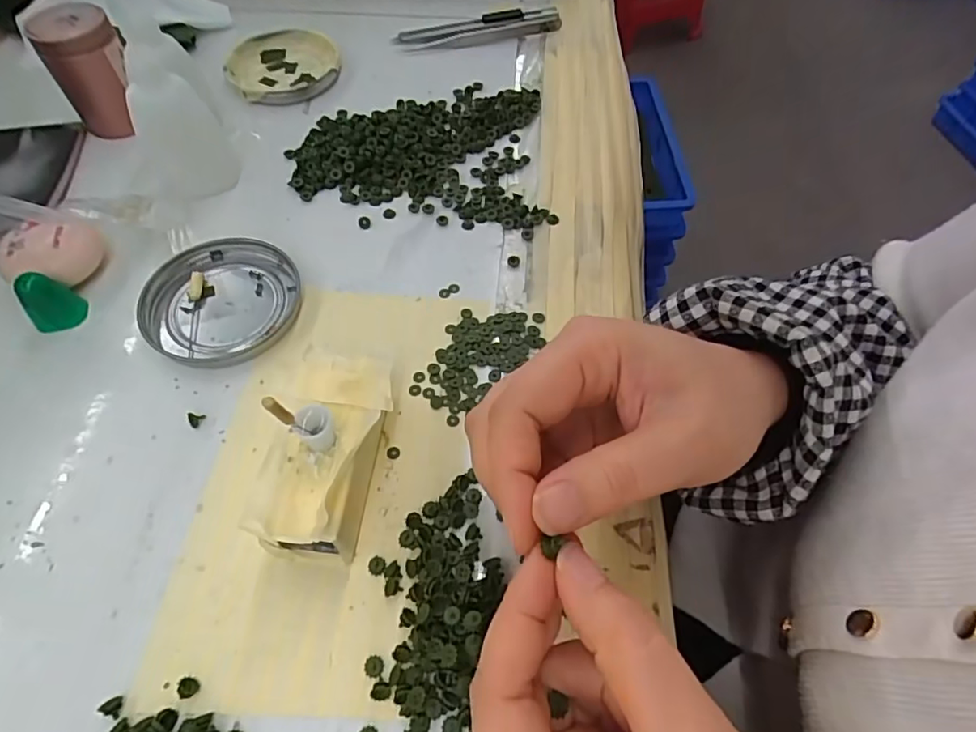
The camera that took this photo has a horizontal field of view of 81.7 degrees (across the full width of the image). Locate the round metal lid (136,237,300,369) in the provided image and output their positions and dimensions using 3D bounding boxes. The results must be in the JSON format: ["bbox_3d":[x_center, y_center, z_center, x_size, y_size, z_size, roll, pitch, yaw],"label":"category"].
[{"bbox_3d":[-0.140,-0.035,0.296,0.072,0.009,0.079,1,58,-1],"label":"round metal lid"}]

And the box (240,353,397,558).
[{"bbox_3d":[-0.066,0.038,0.233,0.045,0.041,0.085,9,58,4],"label":"box"}]

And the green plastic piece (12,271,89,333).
[{"bbox_3d":[-0.222,-0.033,0.285,0.008,0.032,0.024,25,60,37],"label":"green plastic piece"}]

